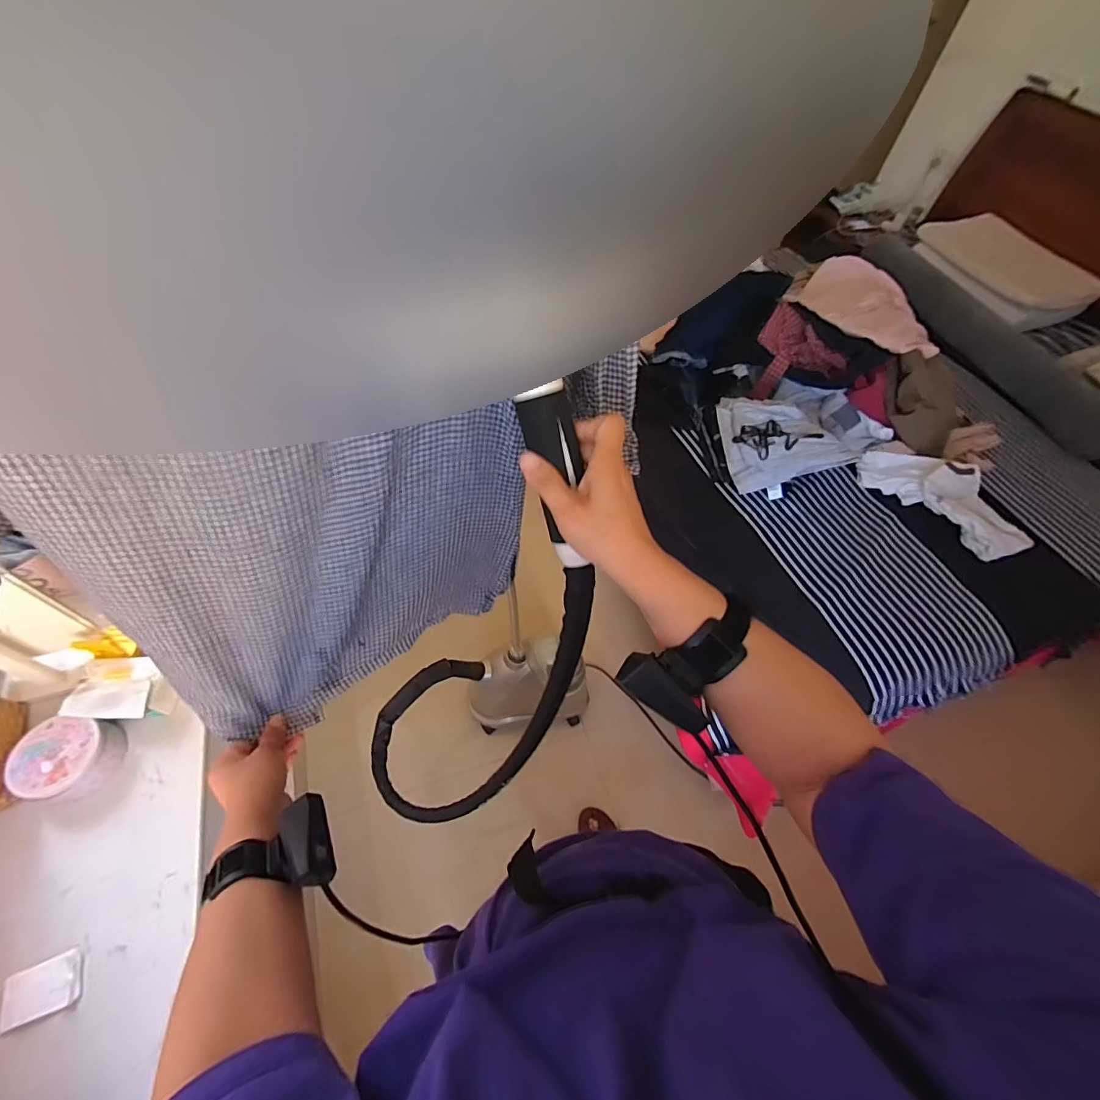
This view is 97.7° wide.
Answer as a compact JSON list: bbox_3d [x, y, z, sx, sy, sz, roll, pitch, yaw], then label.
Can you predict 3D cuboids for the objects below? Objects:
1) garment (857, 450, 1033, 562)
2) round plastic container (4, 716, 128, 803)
[{"bbox_3d":[1.156,-0.171,1.386,0.469,0.124,0.230,41,64,20],"label":"garment"},{"bbox_3d":[-0.810,0.349,0.804,0.138,0.059,0.123,4,58,-1],"label":"round plastic container"}]

